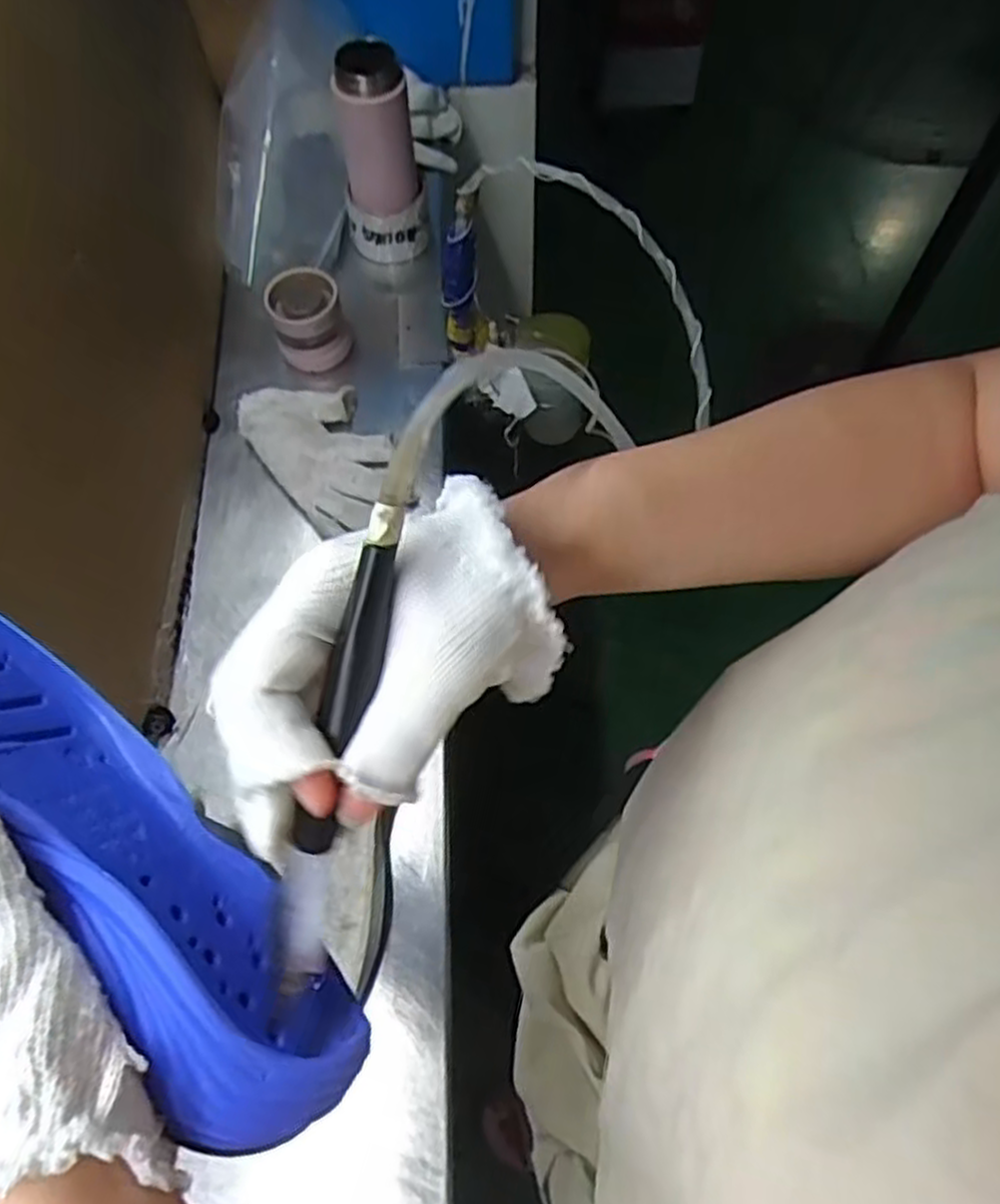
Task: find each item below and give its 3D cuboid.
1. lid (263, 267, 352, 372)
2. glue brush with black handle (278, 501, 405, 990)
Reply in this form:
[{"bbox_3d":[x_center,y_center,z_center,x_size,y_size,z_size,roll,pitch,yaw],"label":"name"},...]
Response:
[{"bbox_3d":[-0.178,-0.261,0.745,0.064,0.070,0.059,-1,65,2],"label":"lid"},{"bbox_3d":[-0.050,0.045,0.246,0.018,0.018,0.151,14,98,9],"label":"glue brush with black handle"}]

